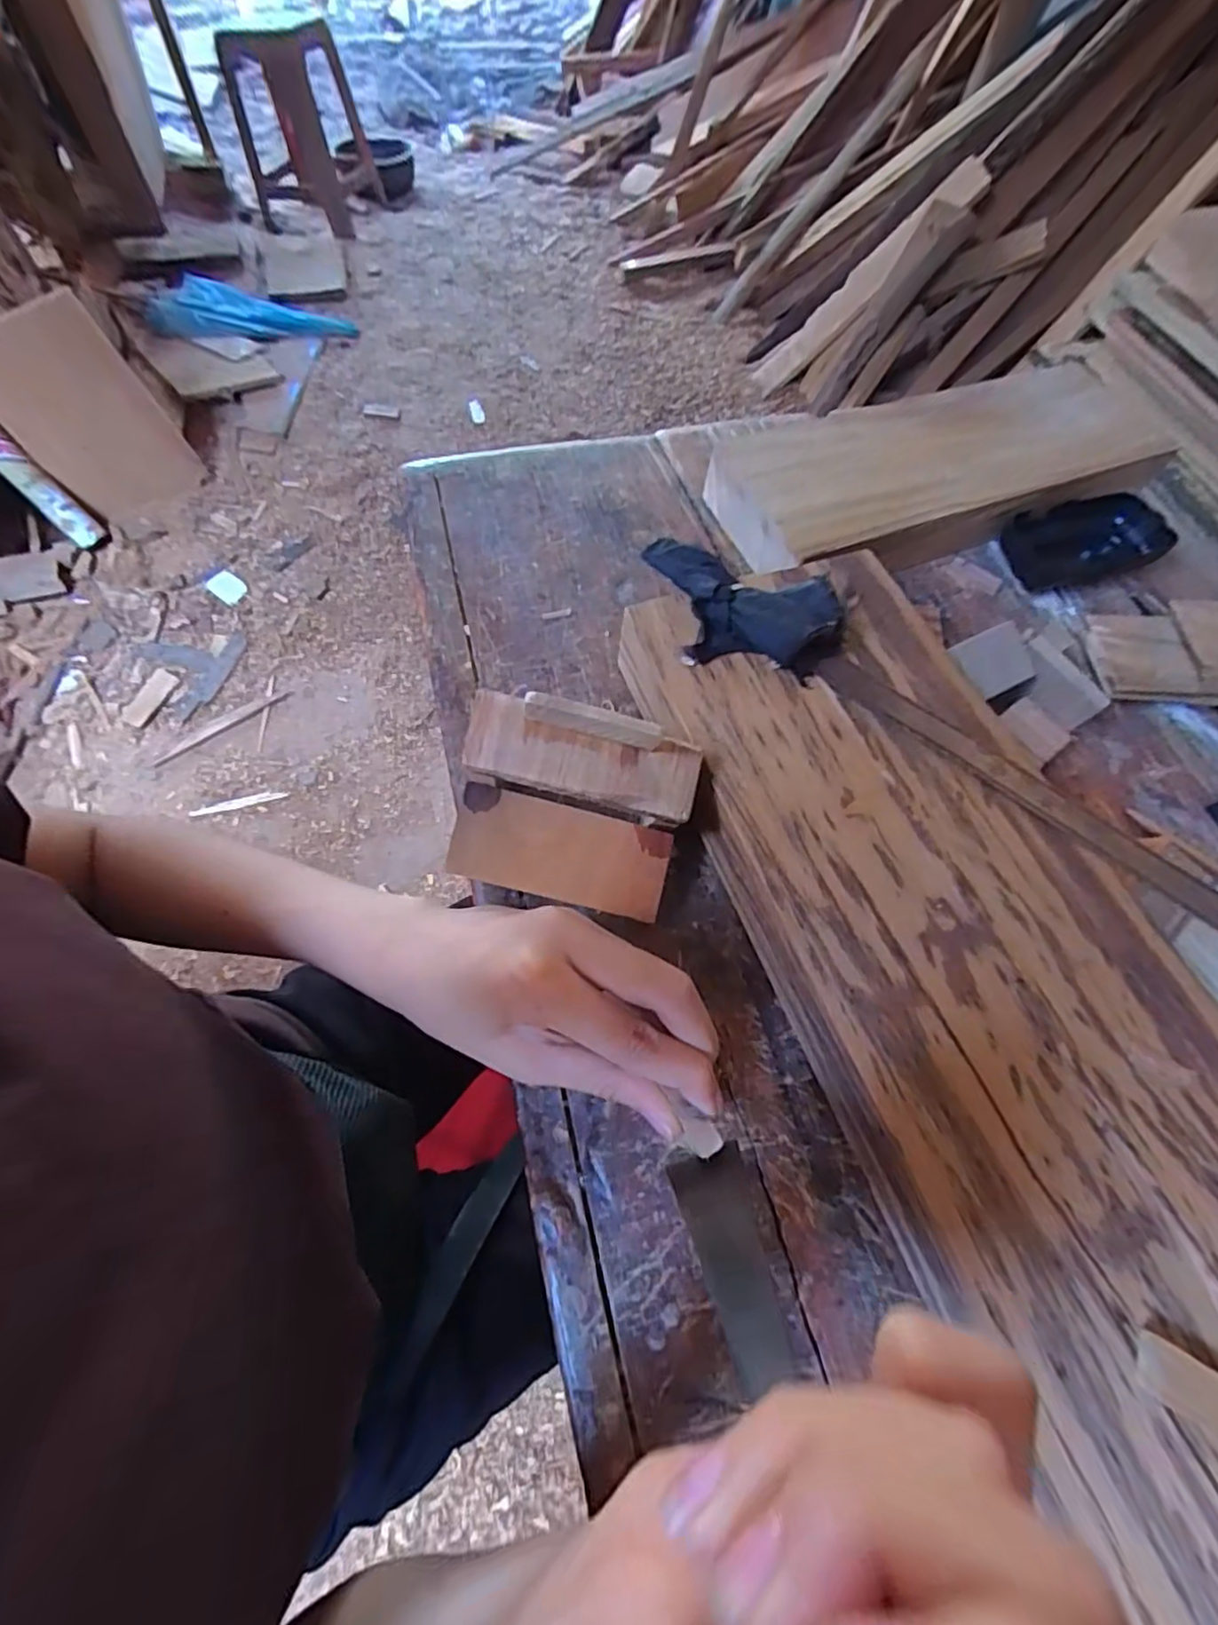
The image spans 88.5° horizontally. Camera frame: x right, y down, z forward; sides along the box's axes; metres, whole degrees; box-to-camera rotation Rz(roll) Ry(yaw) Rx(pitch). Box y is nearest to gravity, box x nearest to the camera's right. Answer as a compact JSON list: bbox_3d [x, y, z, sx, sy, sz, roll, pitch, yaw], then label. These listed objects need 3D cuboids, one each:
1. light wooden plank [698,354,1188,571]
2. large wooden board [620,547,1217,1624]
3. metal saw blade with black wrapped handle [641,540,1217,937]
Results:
[{"bbox_3d":[0.227,-0.229,0.413,0.330,0.029,0.115,-17,68,-15],"label":"light wooden plank"},{"bbox_3d":[0.154,0.077,0.244,0.149,0.030,0.437,-18,66,-12],"label":"large wooden board"},{"bbox_3d":[0.149,-0.047,0.287,0.301,0.026,0.062,29,66,9],"label":"metal saw blade with black wrapped handle"}]

